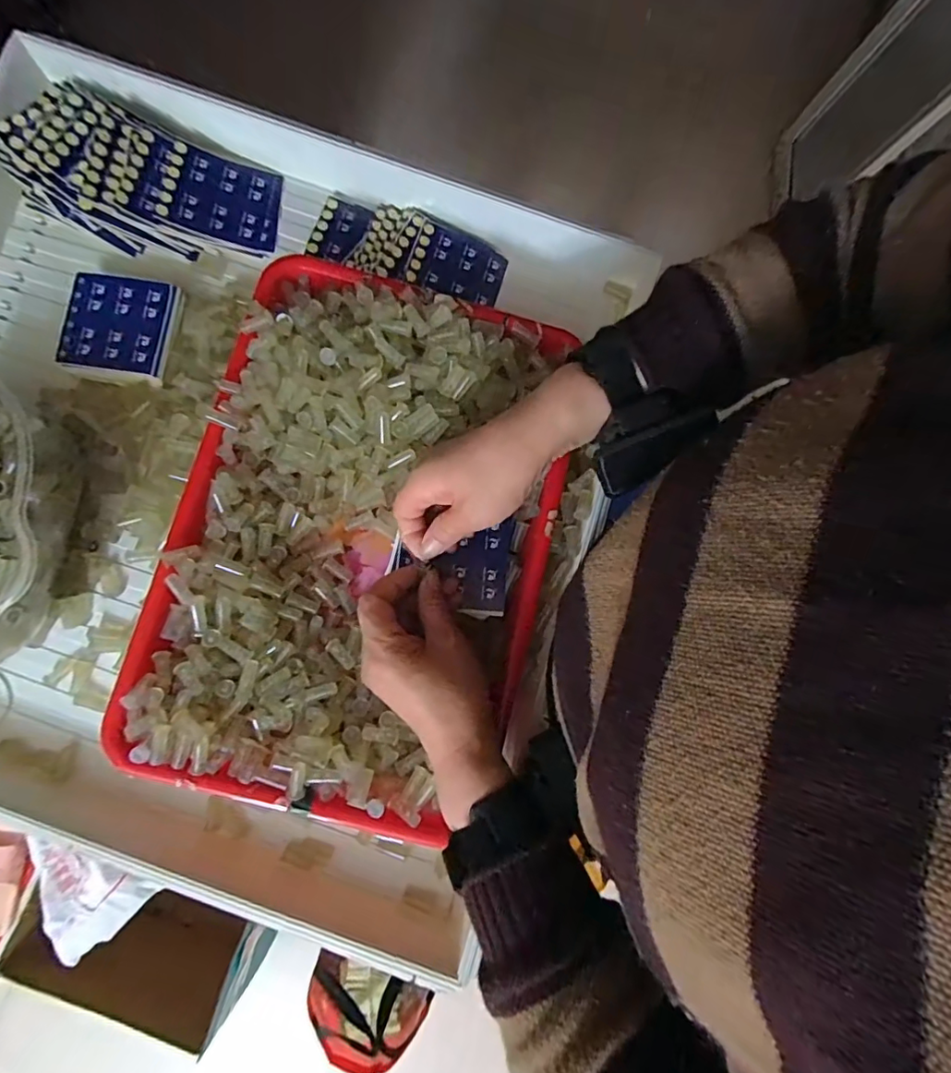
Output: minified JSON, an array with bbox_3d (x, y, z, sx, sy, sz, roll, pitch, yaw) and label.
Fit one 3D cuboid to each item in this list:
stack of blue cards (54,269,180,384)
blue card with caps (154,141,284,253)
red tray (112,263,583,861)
[{"bbox_3d":[-0.287,-0.167,0.419,0.089,0.016,0.086,5,80,2],"label":"stack of blue cards"},{"bbox_3d":[-0.216,-0.293,0.445,0.091,0.005,0.077,11,78,-16],"label":"blue card with caps"},{"bbox_3d":[-0.078,-0.004,0.374,0.259,0.044,0.382,14,80,3],"label":"red tray"}]

